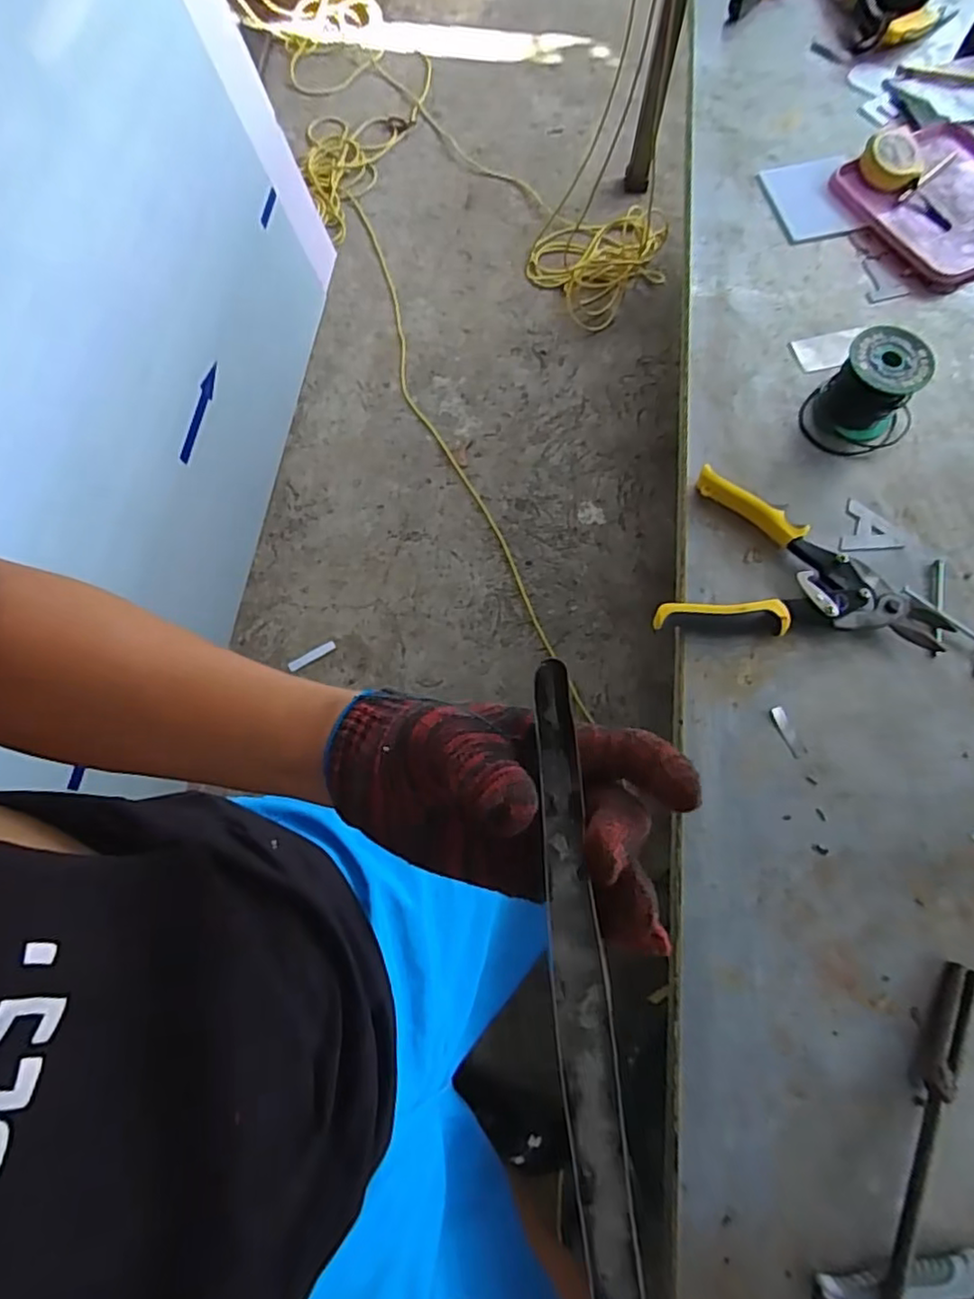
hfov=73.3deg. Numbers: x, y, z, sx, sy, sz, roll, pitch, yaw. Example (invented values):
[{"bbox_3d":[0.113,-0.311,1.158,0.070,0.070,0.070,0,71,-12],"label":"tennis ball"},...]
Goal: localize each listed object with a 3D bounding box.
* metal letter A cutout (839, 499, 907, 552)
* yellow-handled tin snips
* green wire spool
[{"bbox_3d":[0.340,-0.103,0.573,0.053,0.004,0.048,18,72,7],"label":"metal letter A cutout"},{"bbox_3d":[0.264,-0.051,0.541,0.215,0.031,0.140,21,72,8],"label":"yellow-handled tin snips"},{"bbox_3d":[0.340,-0.226,0.581,0.083,0.071,0.076,0,70,1],"label":"green wire spool"}]

